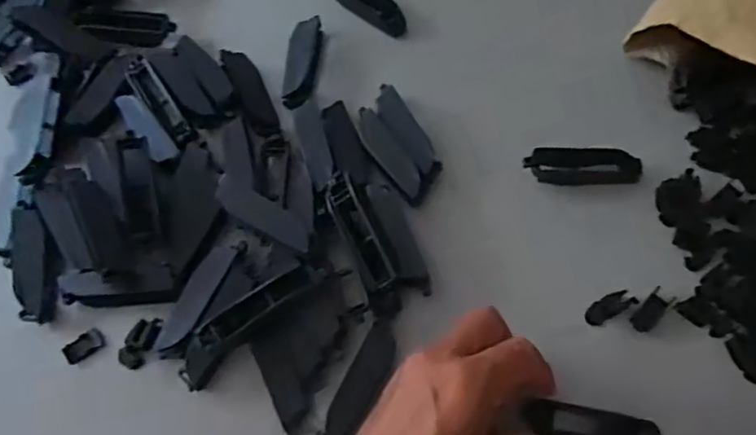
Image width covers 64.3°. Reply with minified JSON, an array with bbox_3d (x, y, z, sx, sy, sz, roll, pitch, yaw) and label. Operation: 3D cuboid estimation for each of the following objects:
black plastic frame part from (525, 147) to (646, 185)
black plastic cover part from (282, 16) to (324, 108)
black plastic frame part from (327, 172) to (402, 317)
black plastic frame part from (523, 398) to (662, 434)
[{"bbox_3d":[0.127,-0.031,0.375,0.073,0.015,0.019,-3,64,-1],"label":"black plastic frame part"},{"bbox_3d":[-0.051,-0.110,0.412,0.019,0.010,0.076,4,64,3],"label":"black plastic cover part"},{"bbox_3d":[-0.008,0.014,0.340,0.017,0.015,0.083,-21,81,-14],"label":"black plastic frame part"},{"bbox_3d":[0.115,0.111,0.313,0.070,0.008,0.018,11,61,3],"label":"black plastic frame part"}]

